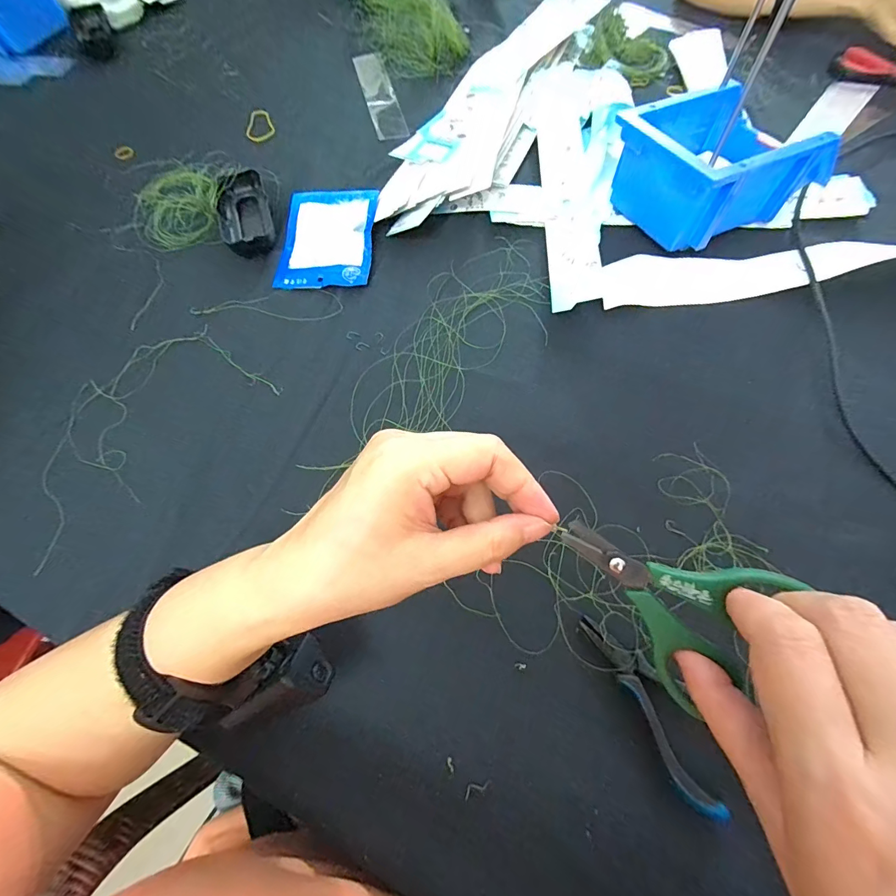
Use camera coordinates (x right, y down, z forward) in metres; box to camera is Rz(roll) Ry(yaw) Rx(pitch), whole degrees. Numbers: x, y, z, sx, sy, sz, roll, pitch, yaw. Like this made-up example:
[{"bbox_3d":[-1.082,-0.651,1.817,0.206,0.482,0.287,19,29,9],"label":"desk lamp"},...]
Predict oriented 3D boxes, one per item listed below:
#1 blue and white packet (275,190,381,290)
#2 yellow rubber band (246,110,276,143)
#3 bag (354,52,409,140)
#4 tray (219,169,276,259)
[{"bbox_3d":[-0.127,-0.225,0.423,0.096,0.010,0.130,0,69,2],"label":"blue and white packet"},{"bbox_3d":[-0.239,-0.406,0.503,0.035,0.004,0.050,-21,77,-14],"label":"yellow rubber band"},{"bbox_3d":[-0.090,-0.460,0.522,0.038,0.008,0.173,-16,69,-4],"label":"bag"},{"bbox_3d":[-0.216,-0.247,0.427,0.050,0.023,0.102,-16,69,-4],"label":"tray"}]

